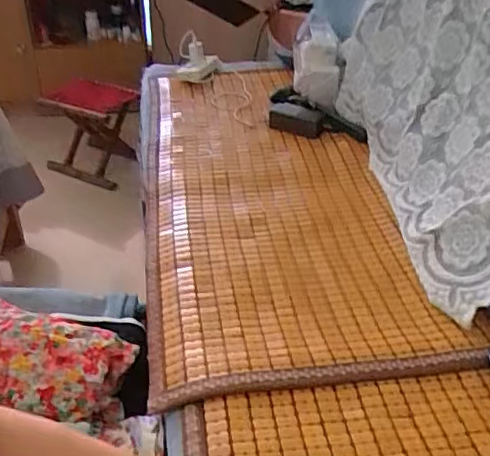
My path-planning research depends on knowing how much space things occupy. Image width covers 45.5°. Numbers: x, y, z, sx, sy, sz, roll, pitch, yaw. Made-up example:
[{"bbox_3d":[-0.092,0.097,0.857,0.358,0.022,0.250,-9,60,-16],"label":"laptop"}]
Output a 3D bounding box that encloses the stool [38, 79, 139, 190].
[{"bbox_3d":[-0.513,-0.318,1.896,0.327,0.248,0.223,18,39,22],"label":"stool"}]

